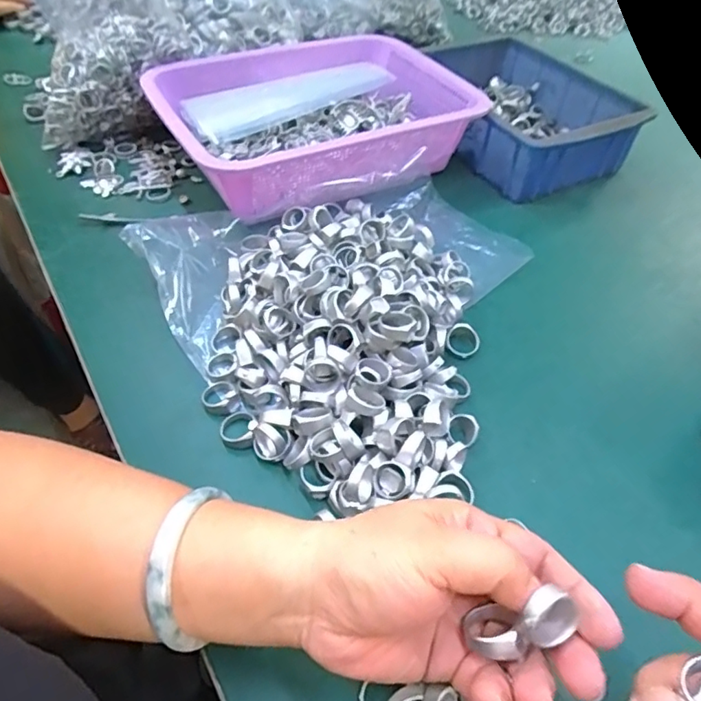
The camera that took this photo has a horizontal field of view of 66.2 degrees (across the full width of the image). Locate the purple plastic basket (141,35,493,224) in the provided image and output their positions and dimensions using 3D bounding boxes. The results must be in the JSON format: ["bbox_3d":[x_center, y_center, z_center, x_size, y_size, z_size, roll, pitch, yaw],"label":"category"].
[{"bbox_3d":[-0.034,-0.246,0.565,0.300,0.074,0.225,-22,54,-21],"label":"purple plastic basket"}]

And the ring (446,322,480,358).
[{"bbox_3d":[0.088,-0.009,0.420,0.025,0.013,0.030,13,50,7],"label":"ring"}]

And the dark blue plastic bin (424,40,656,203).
[{"bbox_3d":[0.190,-0.279,0.621,0.178,0.068,0.246,-17,53,-18],"label":"dark blue plastic bin"}]

